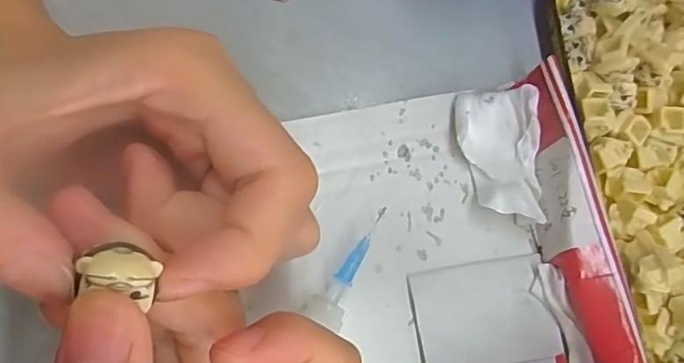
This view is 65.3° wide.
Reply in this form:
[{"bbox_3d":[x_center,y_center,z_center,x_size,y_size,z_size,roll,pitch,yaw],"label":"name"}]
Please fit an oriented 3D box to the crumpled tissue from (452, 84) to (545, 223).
[{"bbox_3d":[0.060,-0.011,0.207,0.031,0.018,0.052,0,76,-3],"label":"crumpled tissue"}]

